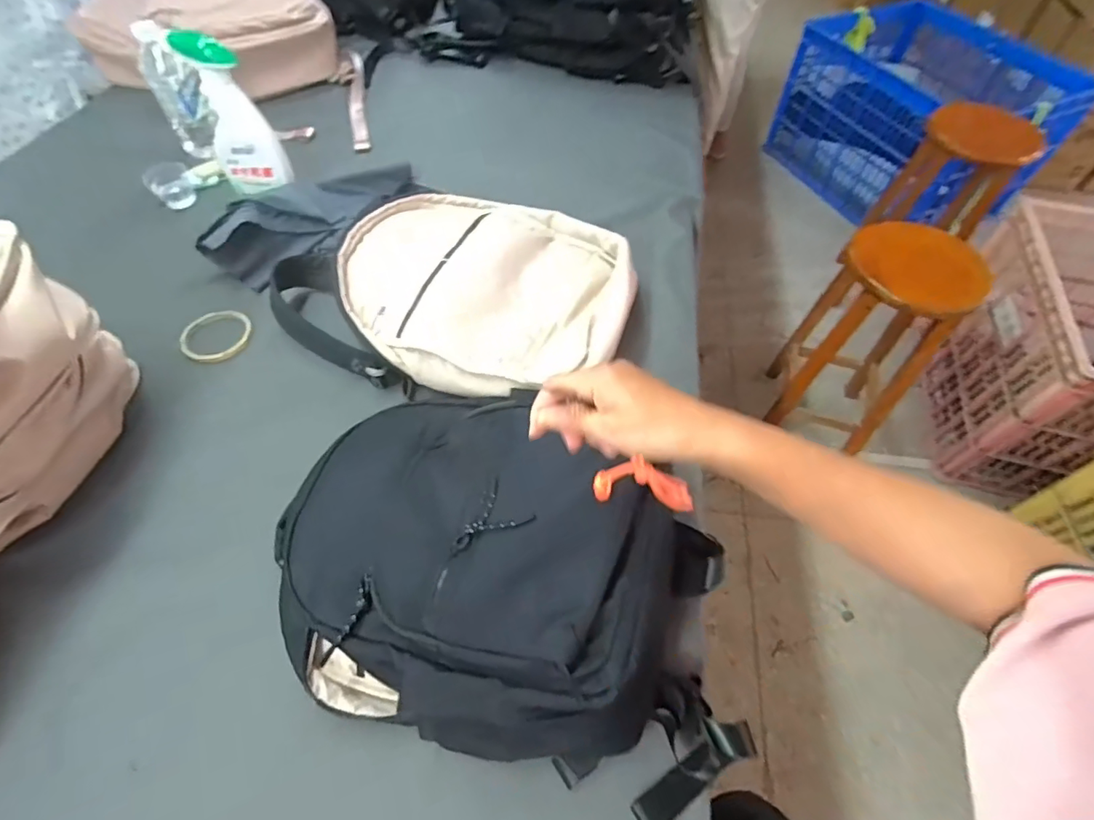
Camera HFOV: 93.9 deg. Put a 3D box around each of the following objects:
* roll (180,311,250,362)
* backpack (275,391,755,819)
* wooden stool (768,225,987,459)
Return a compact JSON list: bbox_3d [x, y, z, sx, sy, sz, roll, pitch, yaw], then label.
[{"bbox_3d":[-0.446,-0.099,0.690,0.086,0.009,0.084,0,57,0],"label":"roll"},{"bbox_3d":[-0.040,0.133,0.455,0.451,0.138,0.294,14,58,9],"label":"backpack"},{"bbox_3d":[0.804,-0.173,1.324,0.278,0.594,0.315,28,61,17],"label":"wooden stool"}]

